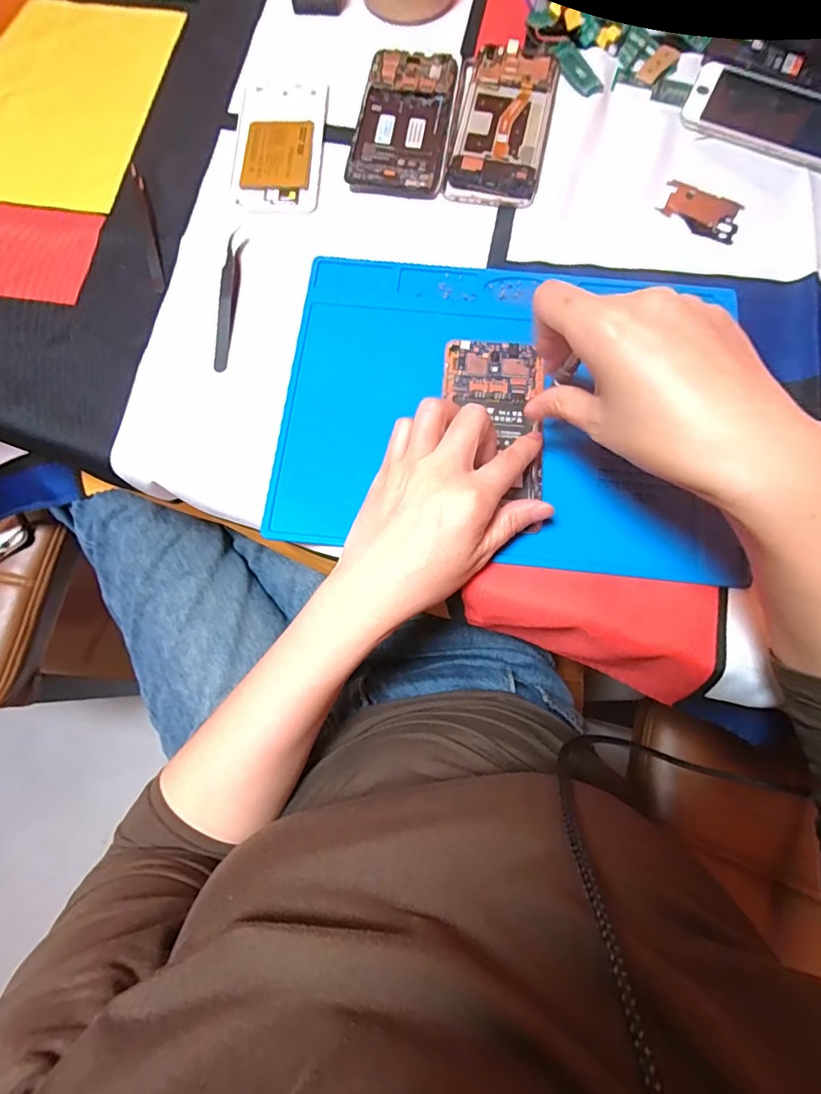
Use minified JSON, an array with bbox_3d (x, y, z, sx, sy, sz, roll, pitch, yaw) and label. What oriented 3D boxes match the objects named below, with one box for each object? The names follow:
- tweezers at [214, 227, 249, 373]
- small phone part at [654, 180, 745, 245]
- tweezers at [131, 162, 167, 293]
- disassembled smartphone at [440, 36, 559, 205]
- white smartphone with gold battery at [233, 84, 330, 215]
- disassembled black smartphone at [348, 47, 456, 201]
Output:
[{"bbox_3d":[-0.137,-0.186,0.381,0.011,0.016,0.110,3,76,2],"label":"tweezers"},{"bbox_3d":[0.230,-0.267,0.401,0.062,0.004,0.047,26,78,7],"label":"small phone part"},{"bbox_3d":[-0.210,-0.258,0.403,0.013,0.004,0.130,-16,76,-3],"label":"tweezers"},{"bbox_3d":[0.076,-0.349,0.416,0.078,0.012,0.156,9,76,3],"label":"disassembled smartphone"},{"bbox_3d":[-0.107,-0.335,0.419,0.069,0.006,0.134,1,76,1],"label":"white smartphone with gold battery"},{"bbox_3d":[-0.004,-0.351,0.419,0.074,0.012,0.143,7,76,3],"label":"disassembled black smartphone"}]

